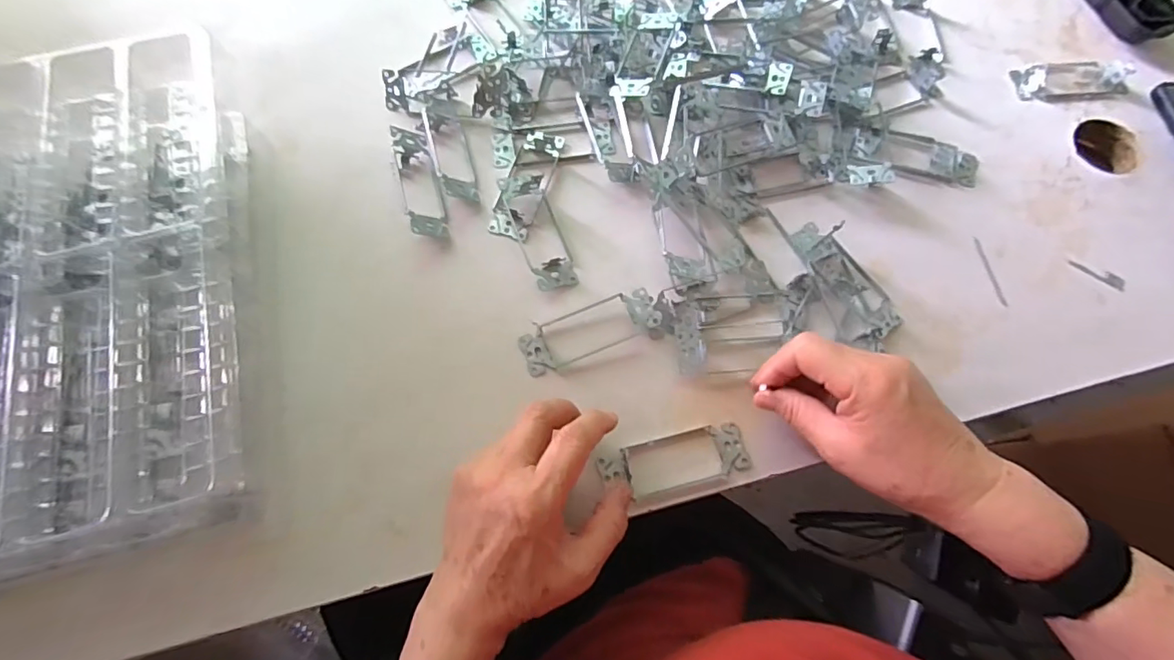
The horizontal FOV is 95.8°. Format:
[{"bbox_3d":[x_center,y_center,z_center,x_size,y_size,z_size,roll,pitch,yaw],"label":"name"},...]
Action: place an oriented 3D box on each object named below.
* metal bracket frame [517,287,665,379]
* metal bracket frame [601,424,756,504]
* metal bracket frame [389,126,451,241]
[{"bbox_3d":[0.002,-0.002,0.408,0.108,0.013,0.038,-20,72,-8],"label":"metal bracket frame"},{"bbox_3d":[0.063,0.095,0.379,0.106,0.008,0.042,-9,69,-4],"label":"metal bracket frame"},{"bbox_3d":[-0.140,-0.124,0.442,0.030,0.025,0.103,-16,72,-7],"label":"metal bracket frame"}]

